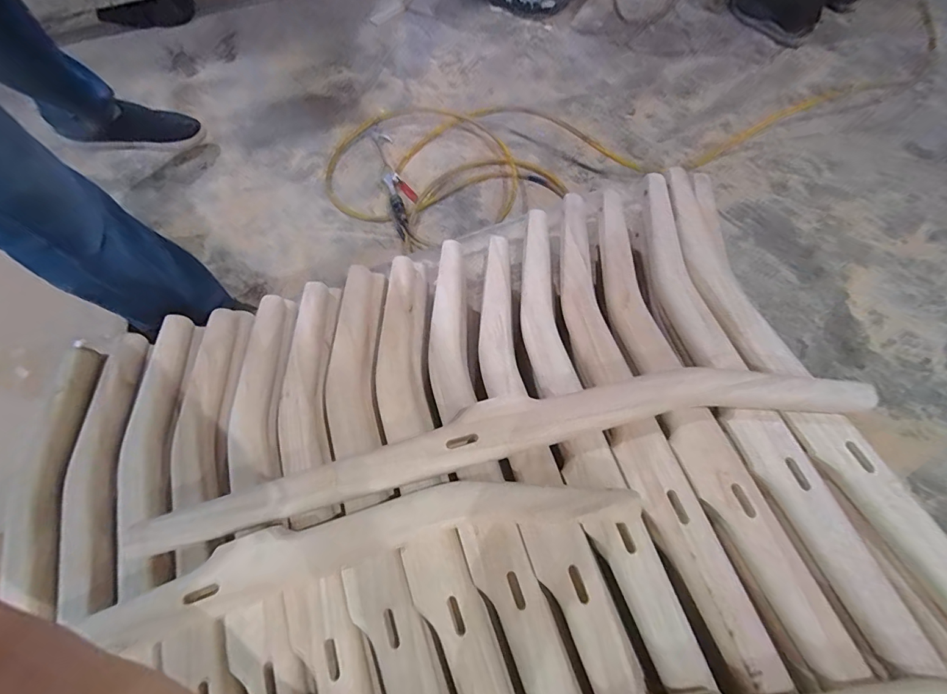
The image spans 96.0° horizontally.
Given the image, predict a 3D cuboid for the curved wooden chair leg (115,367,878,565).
[{"bbox_3d":[0.035,0.101,0.461,0.749,0.046,0.083,-11,65,-1],"label":"curved wooden chair leg"}]

